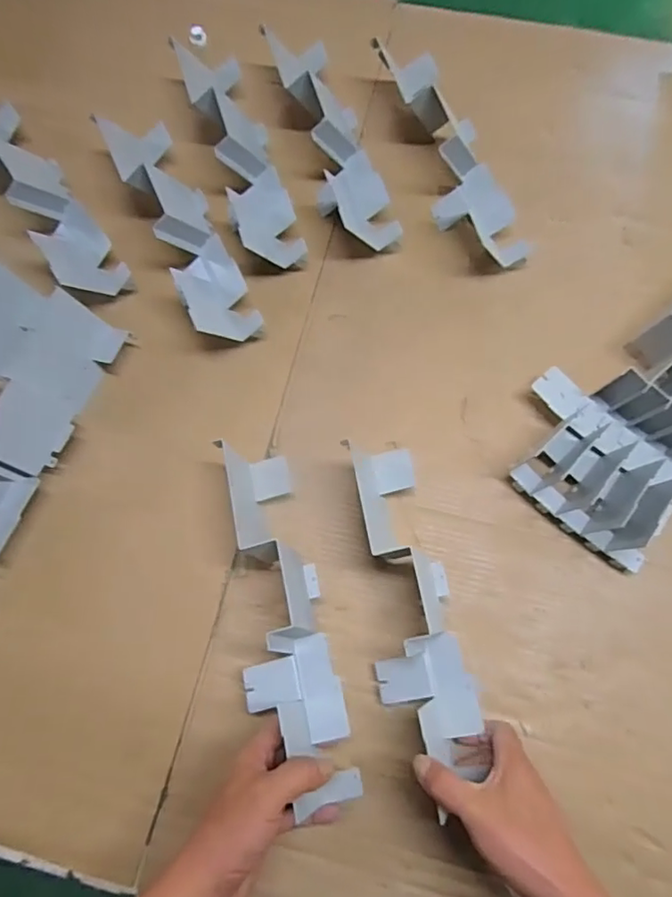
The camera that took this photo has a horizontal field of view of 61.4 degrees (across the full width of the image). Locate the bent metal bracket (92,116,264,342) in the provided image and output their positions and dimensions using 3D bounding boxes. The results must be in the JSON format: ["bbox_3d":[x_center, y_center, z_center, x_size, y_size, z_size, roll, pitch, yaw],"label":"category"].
[{"bbox_3d":[-0.177,-0.255,0.660,0.073,0.081,0.308,-26,74,-7],"label":"bent metal bracket"}]

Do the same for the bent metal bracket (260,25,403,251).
[{"bbox_3d":[0.007,-0.353,0.681,0.081,0.082,0.275,-19,73,-5],"label":"bent metal bracket"}]

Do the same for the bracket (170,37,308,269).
[{"bbox_3d":[-0.116,-0.360,0.685,0.078,0.074,0.312,-18,73,-5],"label":"bracket"}]

